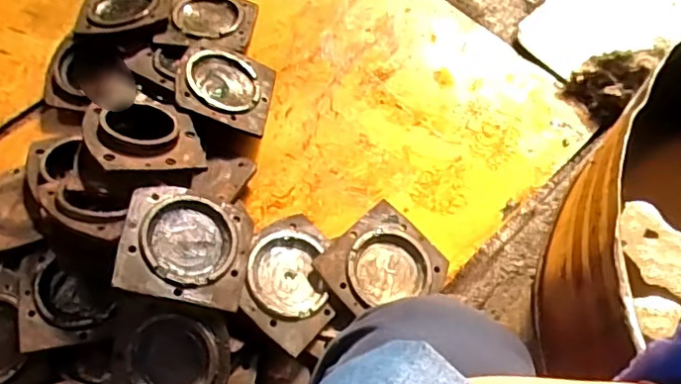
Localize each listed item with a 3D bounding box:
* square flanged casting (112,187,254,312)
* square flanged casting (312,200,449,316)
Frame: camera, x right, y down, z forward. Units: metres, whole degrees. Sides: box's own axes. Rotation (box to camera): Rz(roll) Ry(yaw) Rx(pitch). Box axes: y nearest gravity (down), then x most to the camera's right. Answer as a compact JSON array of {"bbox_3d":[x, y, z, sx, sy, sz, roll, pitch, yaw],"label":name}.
[{"bbox_3d":[-0.218,0.079,0.863,0.171,0.040,0.157,12,59,-11],"label":"square flanged casting"},{"bbox_3d":[0.065,0.110,0.900,0.163,0.016,0.150,-39,77,-26],"label":"square flanged casting"}]

